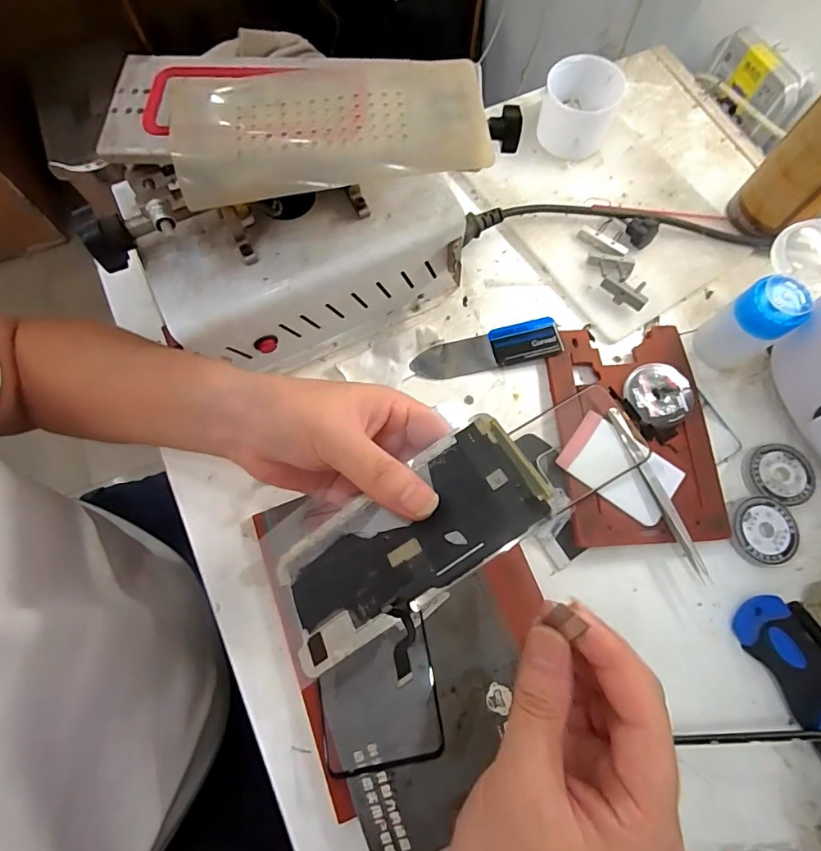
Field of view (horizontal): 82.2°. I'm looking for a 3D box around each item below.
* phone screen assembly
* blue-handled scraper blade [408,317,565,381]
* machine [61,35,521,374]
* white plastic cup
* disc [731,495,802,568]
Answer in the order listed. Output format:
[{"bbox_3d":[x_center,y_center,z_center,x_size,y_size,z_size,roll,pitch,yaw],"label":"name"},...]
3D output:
[{"bbox_3d":[-0.002,0.055,0.220,0.133,0.004,0.070,-37,52,6],"label":"phone screen assembly"},{"bbox_3d":[0.060,-0.061,0.379,0.118,0.014,0.032,-11,73,-4],"label":"blue-handled scraper blade"},{"bbox_3d":[-0.075,-0.143,0.322,0.246,0.151,0.132,-20,74,-7],"label":"machine"},{"bbox_3d":[0.150,-0.285,0.424,0.062,0.056,0.060,0,72,-1],"label":"white plastic cup"},{"bbox_3d":[0.253,0.076,0.337,0.043,0.008,0.047,0,72,-1],"label":"disc"}]

